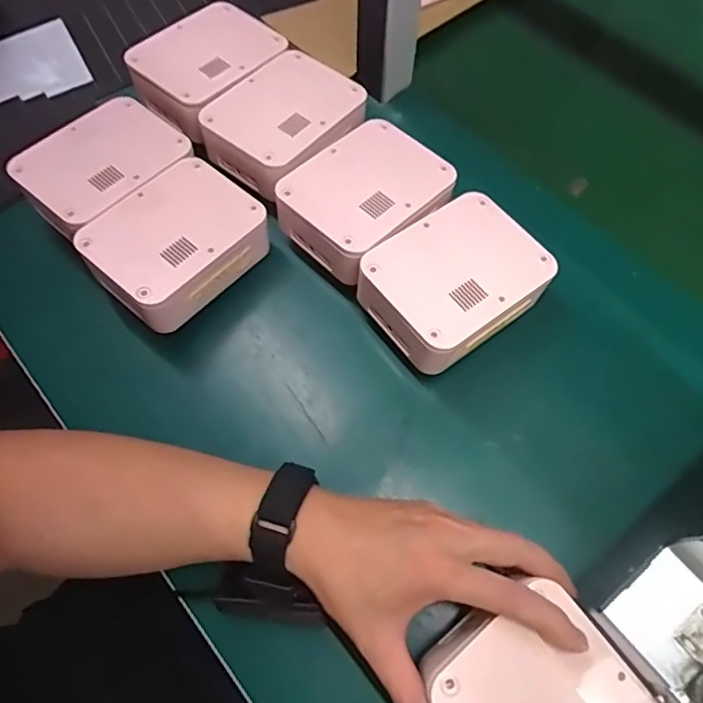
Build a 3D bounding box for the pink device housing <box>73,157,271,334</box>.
[{"bbox_3d":[-0.142,-0.087,0.455,0.098,0.061,0.131,38,71,16],"label":"pink device housing"}]

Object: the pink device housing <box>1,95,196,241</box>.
[{"bbox_3d":[-0.215,-0.155,0.491,0.131,0.064,0.106,-42,72,-17],"label":"pink device housing"}]

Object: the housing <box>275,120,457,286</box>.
[{"bbox_3d":[0.012,-0.128,0.453,0.127,0.039,0.102,-41,71,-17],"label":"housing"}]

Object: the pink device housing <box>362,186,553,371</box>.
[{"bbox_3d":[0.080,-0.052,0.430,0.129,0.057,0.102,-35,70,-15],"label":"pink device housing"}]

